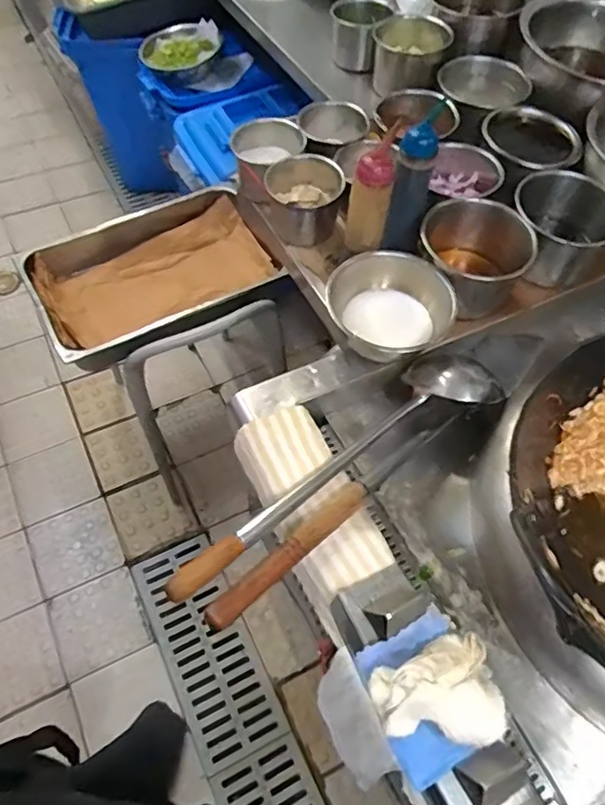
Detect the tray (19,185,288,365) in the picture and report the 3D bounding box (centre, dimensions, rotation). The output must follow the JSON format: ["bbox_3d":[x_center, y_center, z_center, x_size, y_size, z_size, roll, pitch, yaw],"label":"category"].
[{"bbox_3d":[-0.326,-0.281,1.325,0.510,0.153,0.345,-27,62,-18],"label":"tray"}]

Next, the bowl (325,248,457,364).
[{"bbox_3d":[0.119,-0.134,0.819,0.164,0.085,0.138,6,57,2],"label":"bowl"}]

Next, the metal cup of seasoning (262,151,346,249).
[{"bbox_3d":[0.004,-0.321,0.936,0.114,0.103,0.115,1,57,-1],"label":"metal cup of seasoning"}]

